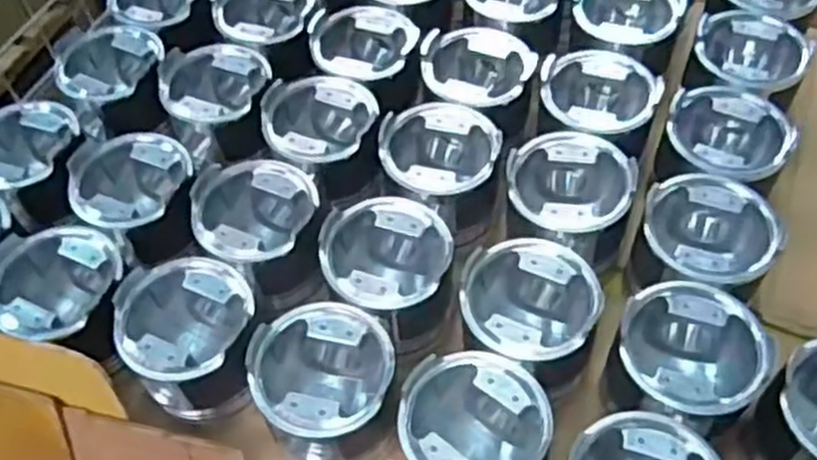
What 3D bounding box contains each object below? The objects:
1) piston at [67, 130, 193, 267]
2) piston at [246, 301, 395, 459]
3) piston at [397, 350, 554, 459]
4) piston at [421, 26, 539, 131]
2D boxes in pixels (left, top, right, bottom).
[{"bbox_3d":[-0.227,-0.031,0.660,0.099,0.065,0.100,-16,56,-8],"label":"piston"},{"bbox_3d":[-0.058,0.119,0.577,0.095,0.105,0.099,-1,55,2],"label":"piston"},{"bbox_3d":[0.045,0.145,0.539,0.098,0.079,0.101,-1,55,2],"label":"piston"},{"bbox_3d":[0.061,-0.133,0.716,0.097,0.059,0.101,-1,55,2],"label":"piston"}]

